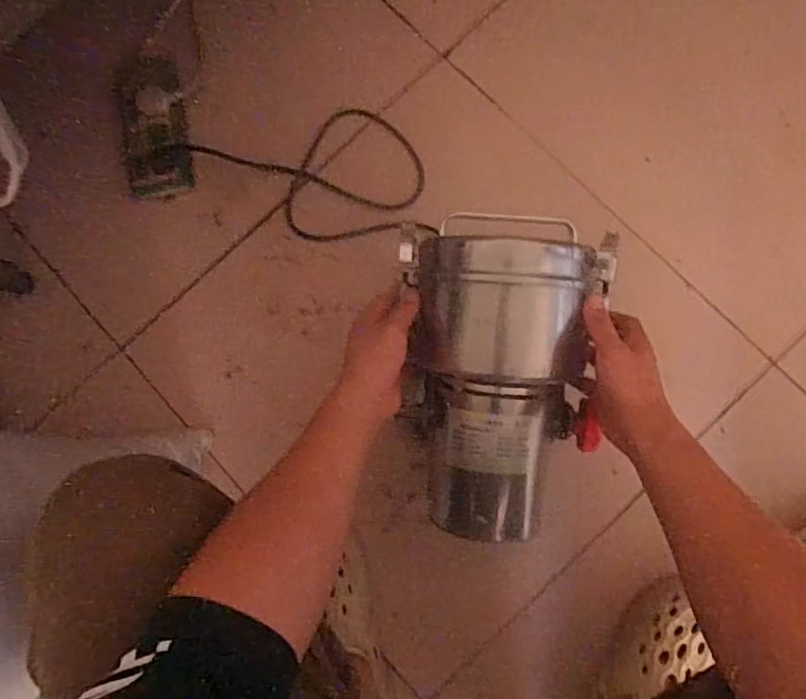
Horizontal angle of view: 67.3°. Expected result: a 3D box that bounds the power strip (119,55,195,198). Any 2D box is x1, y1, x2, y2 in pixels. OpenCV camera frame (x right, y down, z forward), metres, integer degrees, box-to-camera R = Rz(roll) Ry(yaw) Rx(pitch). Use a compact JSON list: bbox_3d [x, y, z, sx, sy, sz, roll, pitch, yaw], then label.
[{"bbox_3d":[-0.340,-0.305,0.833,0.088,0.048,0.189,-3,95,3],"label":"power strip"}]

